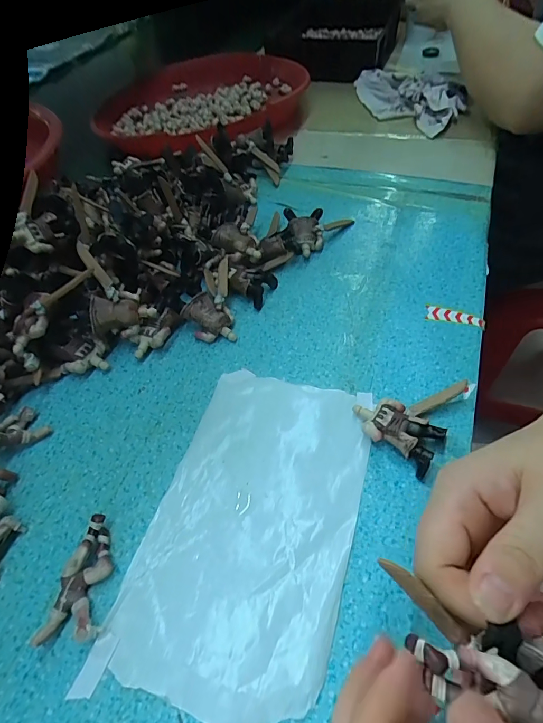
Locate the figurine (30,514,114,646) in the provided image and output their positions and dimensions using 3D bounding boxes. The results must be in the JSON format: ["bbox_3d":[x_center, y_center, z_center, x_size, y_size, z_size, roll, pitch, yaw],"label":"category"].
[{"bbox_3d":[-0.107,0.121,0.225,0.030,0.017,0.062,-4,52,1],"label":"figurine"}]

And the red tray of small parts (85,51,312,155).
[{"bbox_3d":[-0.110,-0.366,0.568,0.314,0.047,0.276,12,54,14],"label":"red tray of small parts"}]

